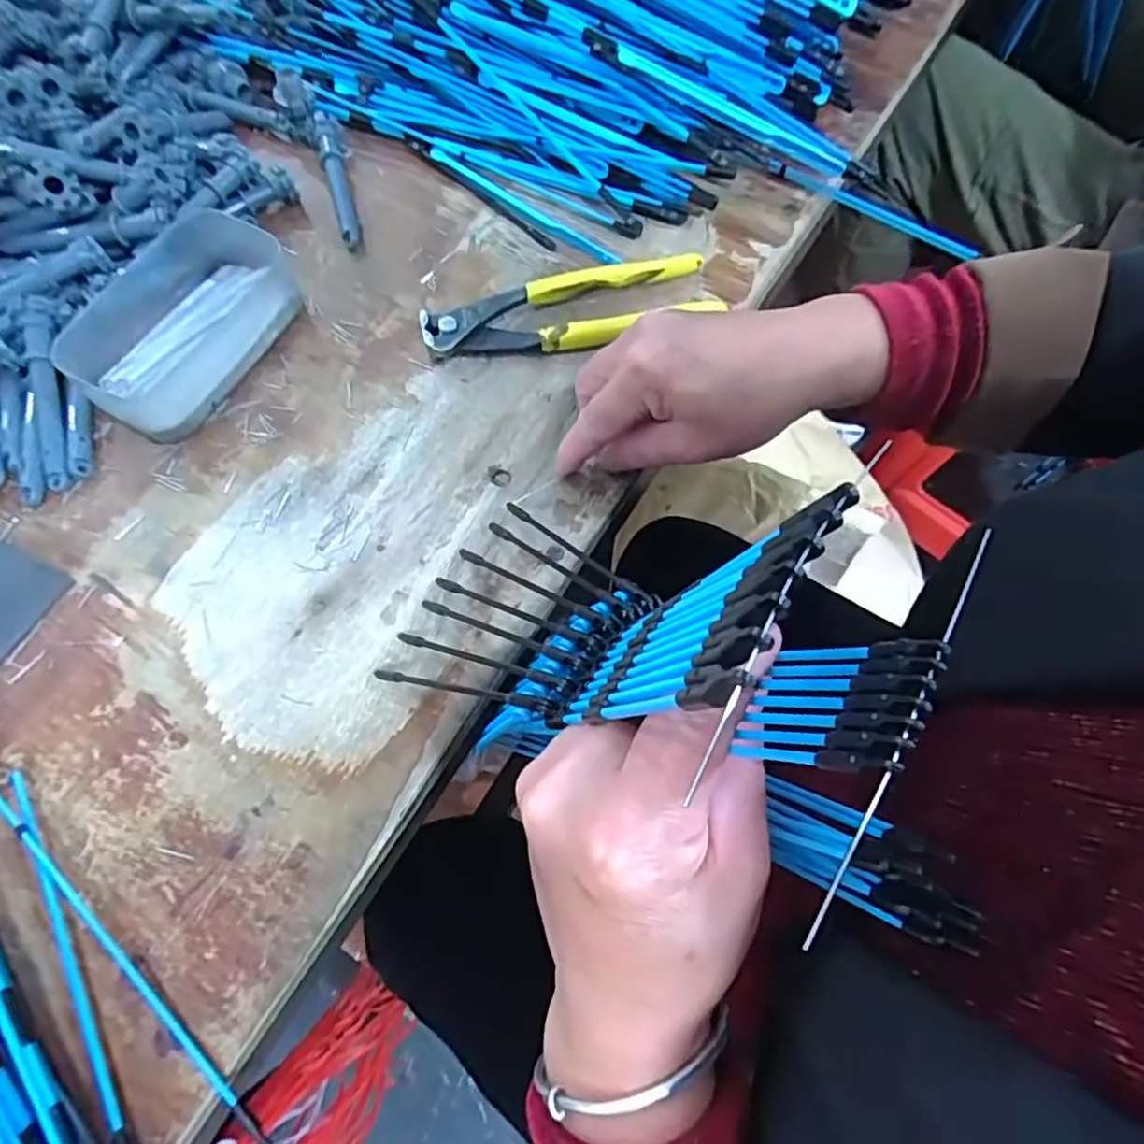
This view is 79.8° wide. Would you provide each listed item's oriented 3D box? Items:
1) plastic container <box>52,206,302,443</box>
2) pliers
[{"bbox_3d":[-0.201,-0.131,0.355,0.073,0.033,0.119,27,69,9],"label":"plastic container"},{"bbox_3d":[0.000,-0.143,0.376,0.159,0.014,0.044,-16,69,-8],"label":"pliers"}]

